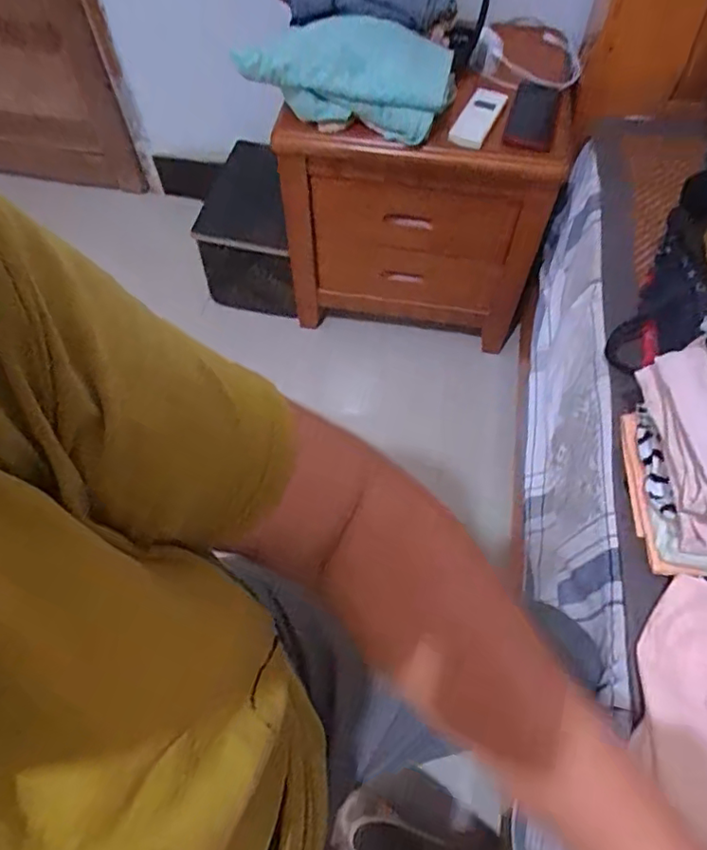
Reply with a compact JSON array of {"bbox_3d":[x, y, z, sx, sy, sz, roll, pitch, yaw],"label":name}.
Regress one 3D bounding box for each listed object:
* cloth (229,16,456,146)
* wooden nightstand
[{"bbox_3d":[-0.001,-0.586,0.940,0.332,0.095,0.205,16,63,9],"label":"cloth"},{"bbox_3d":[0.146,-0.495,1.222,0.511,0.471,0.377,13,63,7],"label":"wooden nightstand"}]

